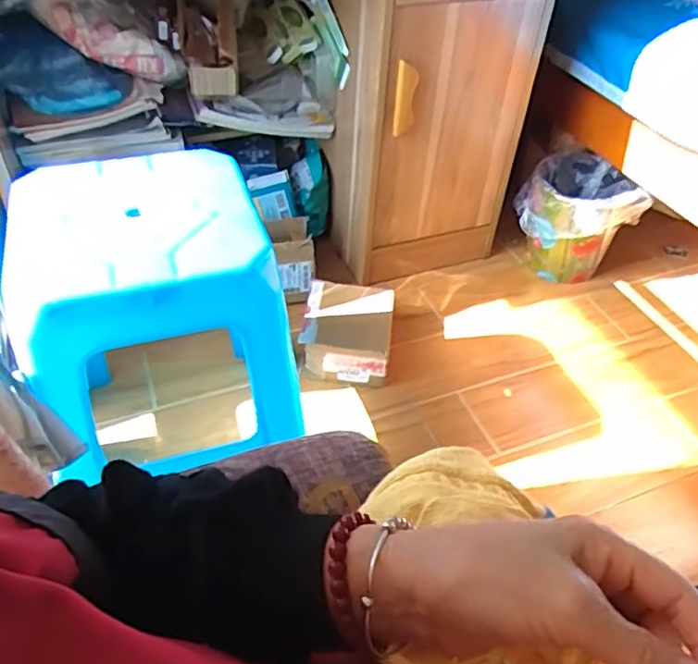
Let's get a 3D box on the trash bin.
[{"bbox_3d":[0.526,-0.273,1.433,0.263,0.223,0.271,16,46,13],"label":"trash bin"}]

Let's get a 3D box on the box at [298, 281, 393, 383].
[{"bbox_3d":[-0.004,0.005,1.196,0.165,0.107,0.183,7,45,4],"label":"box"}]

